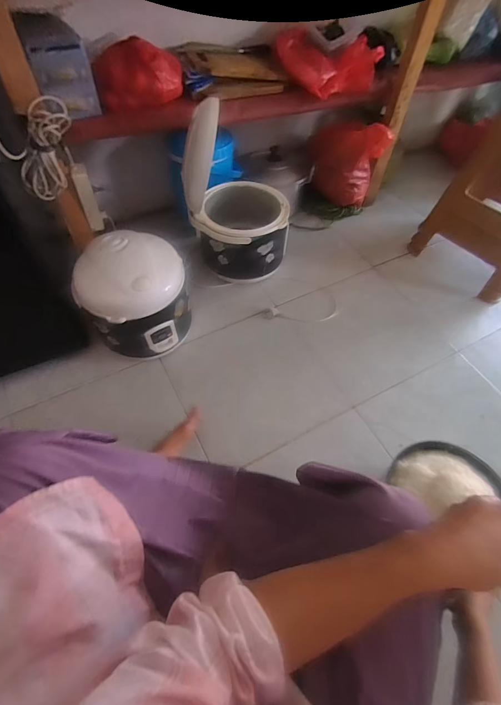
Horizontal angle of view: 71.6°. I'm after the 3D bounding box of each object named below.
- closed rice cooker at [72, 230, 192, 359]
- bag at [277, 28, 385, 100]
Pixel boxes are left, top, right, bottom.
[{"bbox_3d":[-0.299,-0.148,0.905,0.244,0.231,0.237,1,56,-1],"label":"closed rice cooker"},{"bbox_3d":[0.235,-0.867,1.051,0.322,0.118,0.153,1,56,-1],"label":"bag"}]

